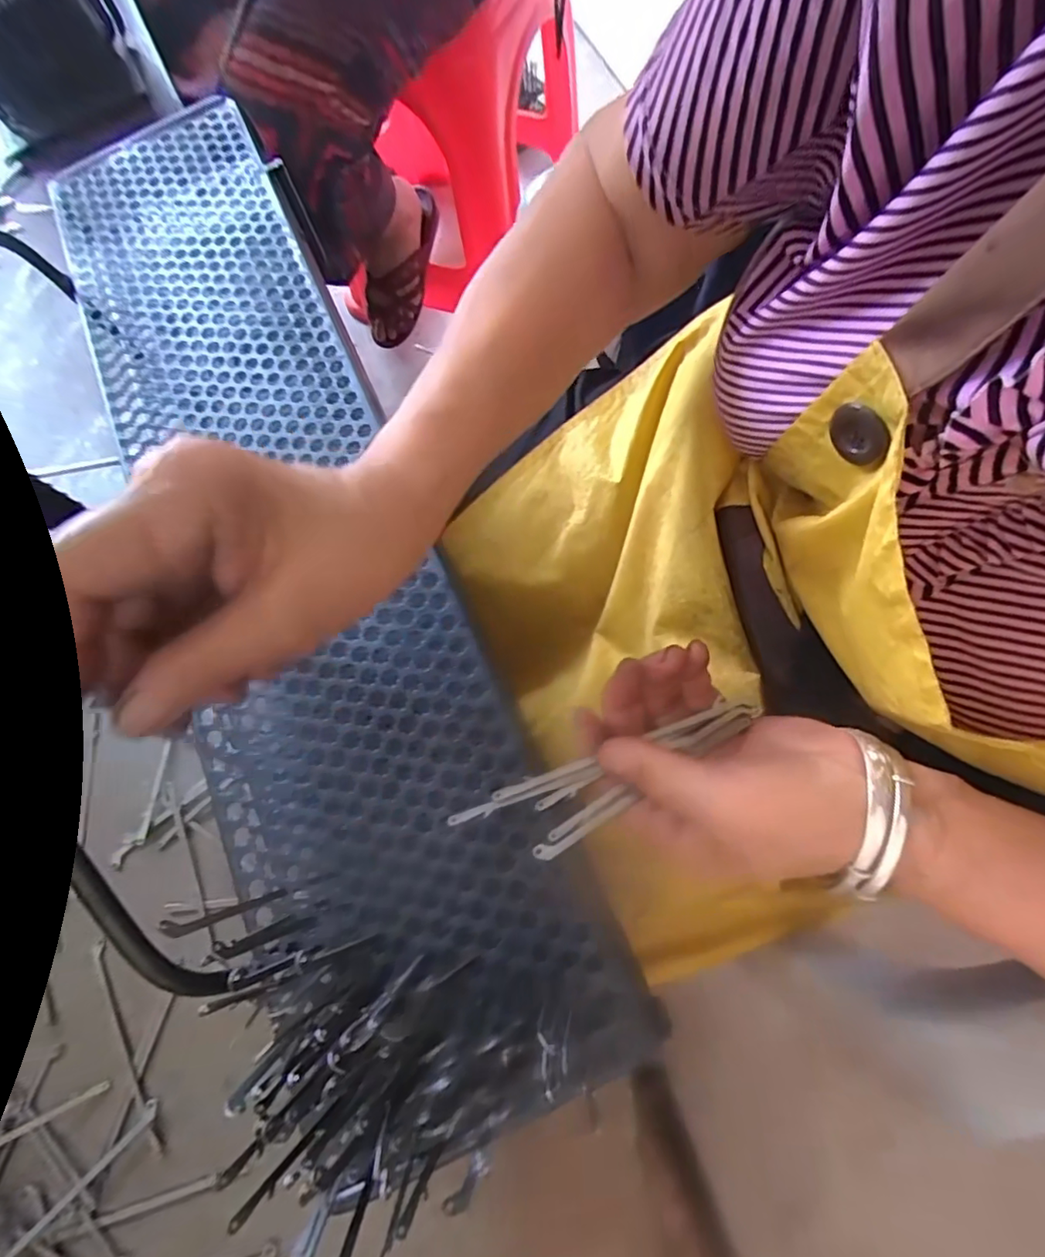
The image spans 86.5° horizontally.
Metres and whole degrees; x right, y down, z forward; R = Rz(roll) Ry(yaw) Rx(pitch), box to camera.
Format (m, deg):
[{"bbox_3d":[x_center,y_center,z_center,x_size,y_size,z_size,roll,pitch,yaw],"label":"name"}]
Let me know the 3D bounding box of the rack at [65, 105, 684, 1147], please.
[{"bbox_3d":[-0.128,-0.063,0.286,0.136,0.029,0.562,-24,77,-5],"label":"rack"}]

